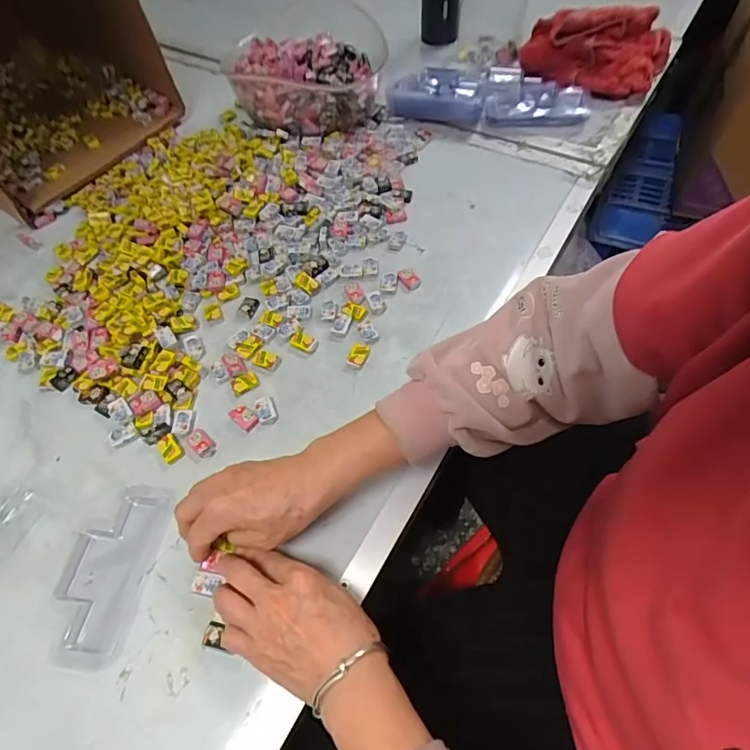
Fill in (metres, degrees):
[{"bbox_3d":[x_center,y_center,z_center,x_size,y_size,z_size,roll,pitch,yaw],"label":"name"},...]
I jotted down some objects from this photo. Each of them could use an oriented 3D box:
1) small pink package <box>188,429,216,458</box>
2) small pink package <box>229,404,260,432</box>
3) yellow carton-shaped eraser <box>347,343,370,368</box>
[{"bbox_3d":[-0.167,0.065,0.460,0.019,0.007,0.032,-41,66,-19],"label":"small pink package"},{"bbox_3d":[-0.130,0.041,0.473,0.031,0.007,0.018,34,66,20],"label":"small pink package"},{"bbox_3d":[-0.018,-0.020,0.503,0.021,0.007,0.029,15,61,11],"label":"yellow carton-shaped eraser"}]

